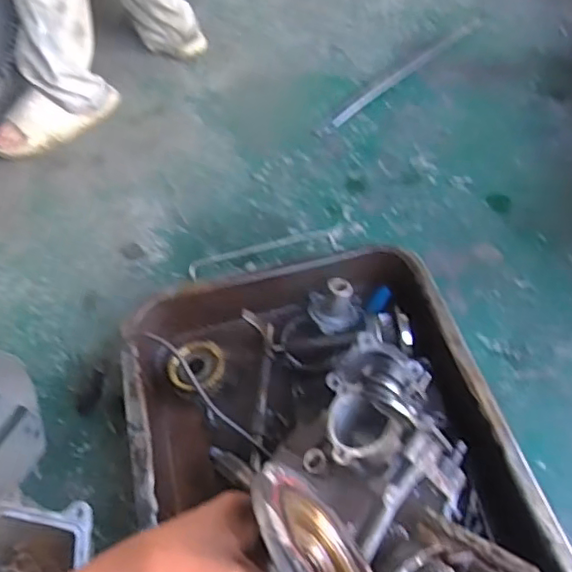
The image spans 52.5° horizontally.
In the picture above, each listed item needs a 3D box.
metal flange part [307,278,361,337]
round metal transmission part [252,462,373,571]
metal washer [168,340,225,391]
[{"bbox_3d":[0.071,0.033,0.857,0.078,0.060,0.072,4,55,7],"label":"metal flange part"},{"bbox_3d":[0.014,0.147,0.305,0.024,0.107,0.107,-37,90,6],"label":"round metal transmission part"},{"bbox_3d":[-0.127,0.113,0.824,0.079,0.018,0.068,-9,80,4],"label":"metal washer"}]

